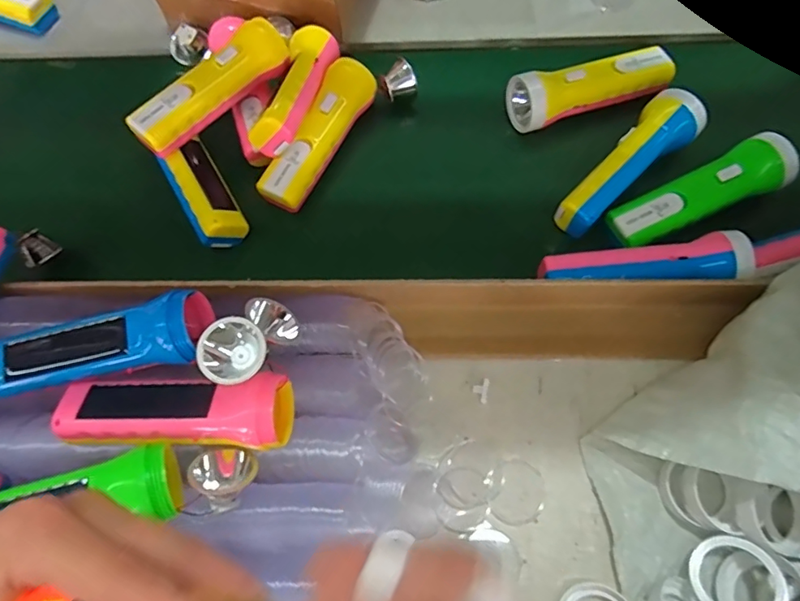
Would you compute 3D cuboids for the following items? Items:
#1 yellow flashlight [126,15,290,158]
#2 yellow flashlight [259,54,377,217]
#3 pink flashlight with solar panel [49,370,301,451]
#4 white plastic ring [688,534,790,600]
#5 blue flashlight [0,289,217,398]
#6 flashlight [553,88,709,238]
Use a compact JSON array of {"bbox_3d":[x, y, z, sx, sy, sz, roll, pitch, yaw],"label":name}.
[{"bbox_3d":[-0.171,-0.195,0.466,0.039,0.034,0.159,42,75,16],"label":"yellow flashlight"},{"bbox_3d":[-0.078,-0.159,0.491,0.040,0.047,0.158,27,72,12],"label":"yellow flashlight"},{"bbox_3d":[-0.156,0.076,0.355,0.152,0.043,0.049,1,68,3],"label":"pink flashlight with solar panel"},{"bbox_3d":[0.218,0.181,0.330,0.054,0.014,0.053,-8,63,16],"label":"white plastic ring"},{"bbox_3d":[-0.212,0.033,0.360,0.168,0.041,0.045,-11,68,-2],"label":"blue flashlight"},{"bbox_3d":[0.211,-0.127,0.462,0.174,0.038,0.047,-43,73,-14],"label":"flashlight"}]

